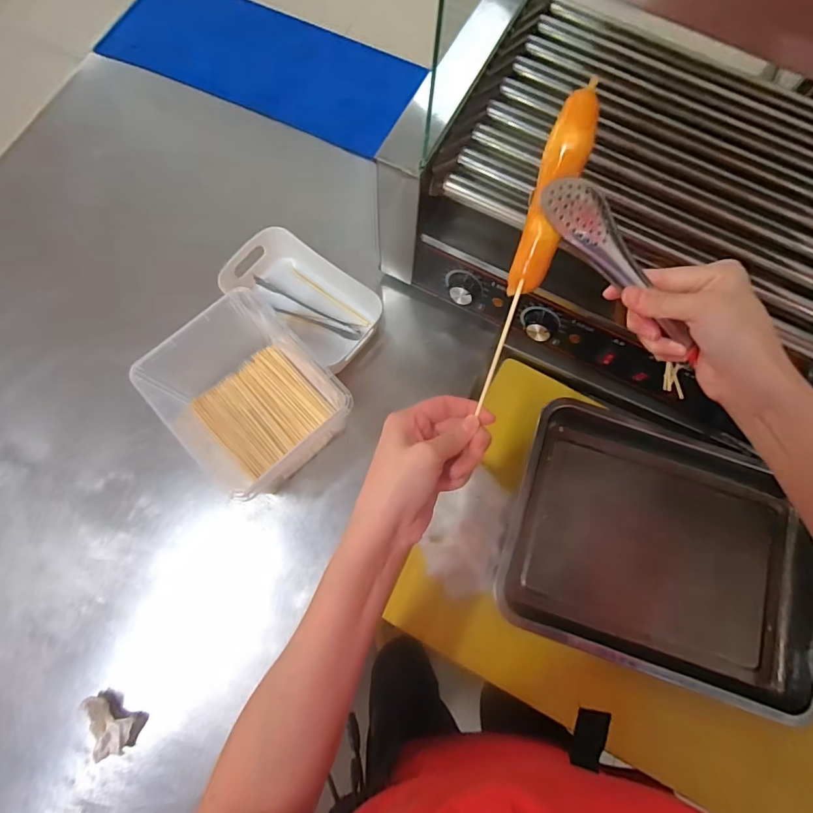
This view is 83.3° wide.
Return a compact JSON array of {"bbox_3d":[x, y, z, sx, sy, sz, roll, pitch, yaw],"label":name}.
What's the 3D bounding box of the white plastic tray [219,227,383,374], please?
[{"bbox_3d":[-0.138,-0.145,0.618,0.201,0.064,0.129,34,76,8],"label":"white plastic tray"}]

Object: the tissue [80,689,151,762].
[{"bbox_3d":[-0.314,0.338,0.487,0.065,0.030,0.051,24,75,5],"label":"tissue"}]

